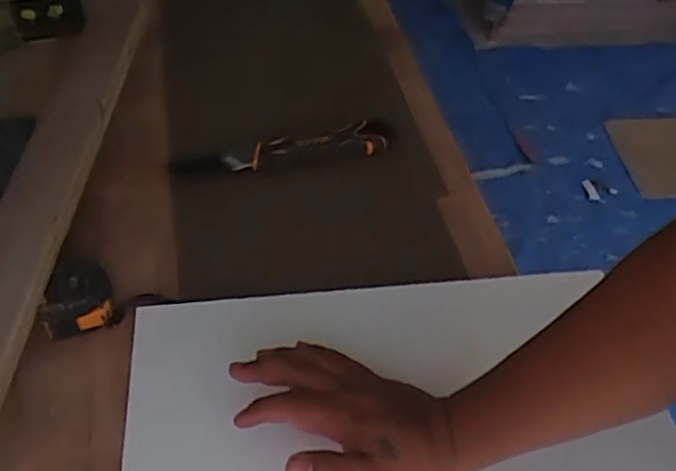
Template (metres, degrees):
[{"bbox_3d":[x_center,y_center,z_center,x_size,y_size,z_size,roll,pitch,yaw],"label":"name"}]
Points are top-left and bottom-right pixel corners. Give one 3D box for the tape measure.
[{"bbox_3d":[-0.220,0.055,0.555,0.062,0.033,0.056,-7,51,-12],"label":"tape measure"}]

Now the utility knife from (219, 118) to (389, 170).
[{"bbox_3d":[-0.033,-0.096,0.694,0.174,0.022,0.036,-11,71,-16],"label":"utility knife"}]

